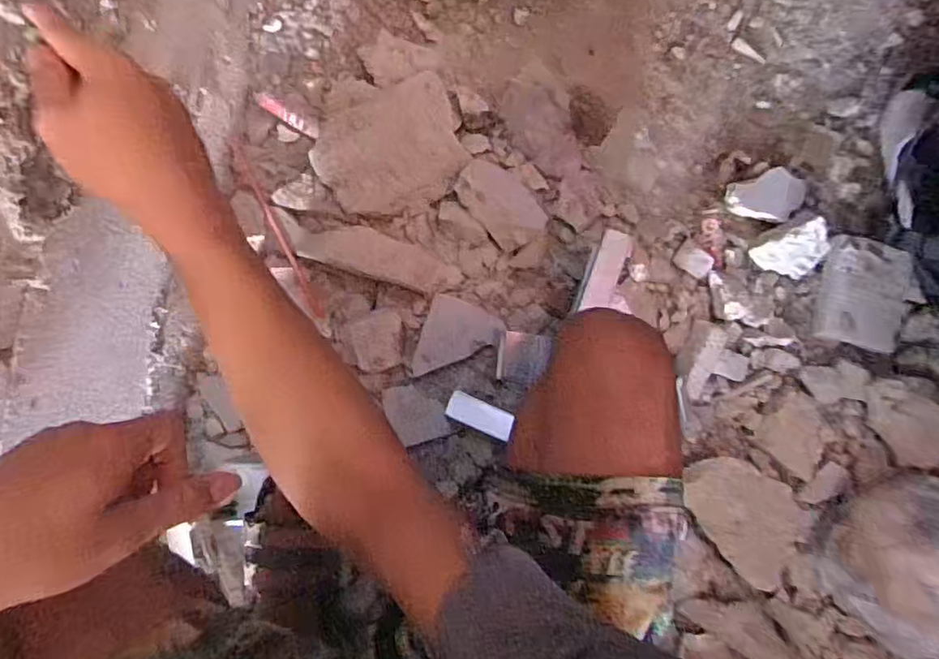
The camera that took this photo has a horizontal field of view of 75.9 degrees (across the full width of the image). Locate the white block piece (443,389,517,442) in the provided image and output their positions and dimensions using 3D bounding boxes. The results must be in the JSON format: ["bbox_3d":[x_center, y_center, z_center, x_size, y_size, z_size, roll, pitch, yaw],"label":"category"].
[{"bbox_3d":[0.014,0.105,0.723,0.084,0.023,0.035,24,87,17],"label":"white block piece"}]

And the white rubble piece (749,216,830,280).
[{"bbox_3d":[0.444,-0.103,0.819,0.094,0.029,0.061,-25,87,-2],"label":"white rubble piece"}]

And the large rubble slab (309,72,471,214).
[{"bbox_3d":[-0.104,-0.235,0.789,0.190,0.026,0.150,-17,101,-3],"label":"large rubble slab"}]

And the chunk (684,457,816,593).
[{"bbox_3d":[0.353,0.235,0.761,0.173,0.053,0.117,42,87,2],"label":"chunk"}]

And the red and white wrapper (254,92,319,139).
[{"bbox_3d":[-0.252,-0.295,0.827,0.110,0.017,0.018,32,87,-1],"label":"red and white wrapper"}]

